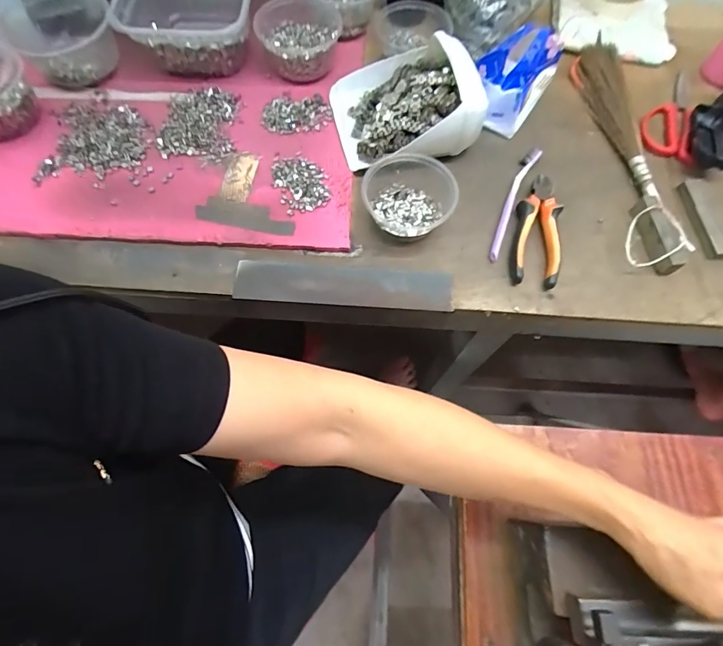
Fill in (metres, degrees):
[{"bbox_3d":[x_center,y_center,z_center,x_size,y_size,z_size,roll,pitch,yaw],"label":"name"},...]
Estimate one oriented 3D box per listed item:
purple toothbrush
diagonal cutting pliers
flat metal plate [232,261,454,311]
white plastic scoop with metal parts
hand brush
[{"bbox_3d":[0.191,-0.153,0.501,0.018,0.015,0.179,24,69,9],"label":"purple toothbrush"},{"bbox_3d":[0.213,-0.114,0.482,0.053,0.025,0.147,12,68,4],"label":"diagonal cutting pliers"},{"bbox_3d":[-0.021,-0.045,0.459,0.247,0.007,0.050,3,63,0],"label":"flat metal plate"},{"bbox_3d":[0.055,-0.287,0.508,0.169,0.070,0.155,-13,68,-6],"label":"white plastic scoop with metal parts"},{"bbox_3d":[0.352,-0.247,0.536,0.064,0.031,0.388,1,67,-1],"label":"hand brush"}]

